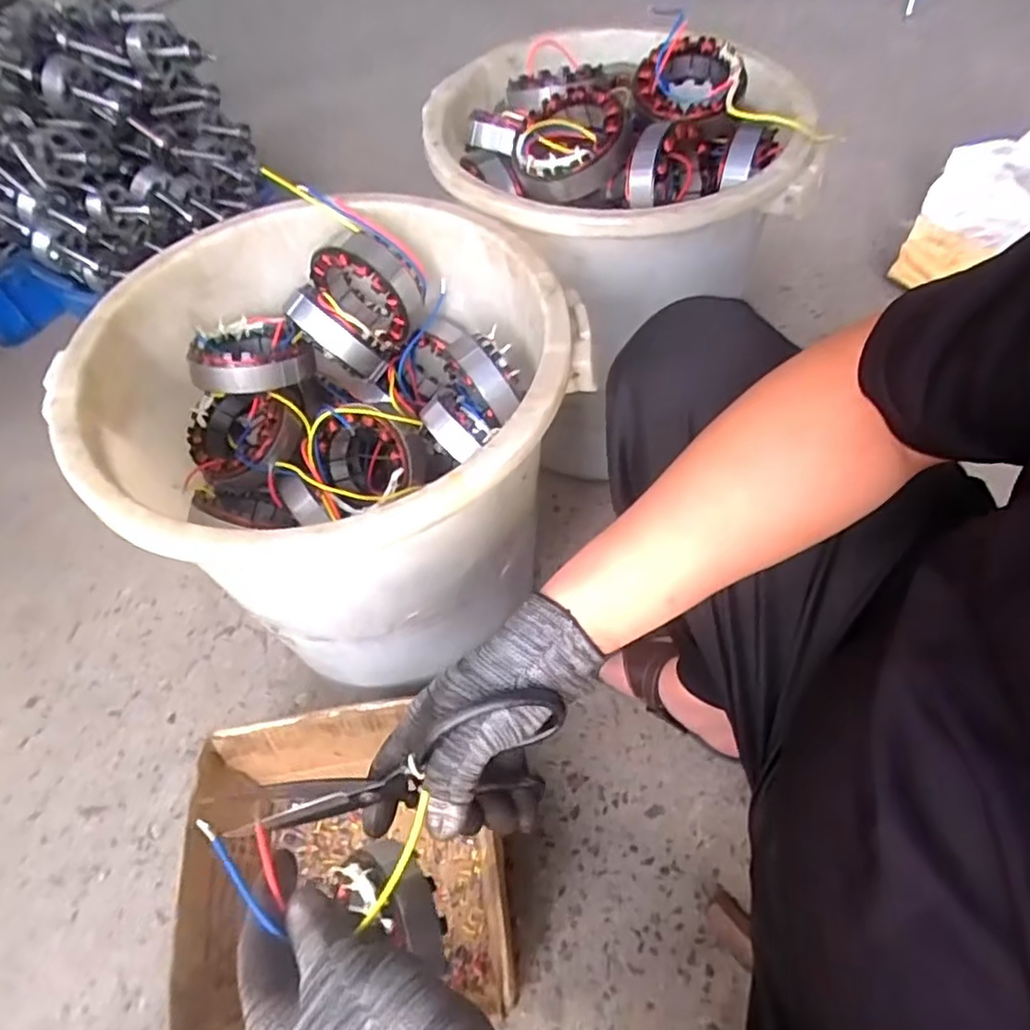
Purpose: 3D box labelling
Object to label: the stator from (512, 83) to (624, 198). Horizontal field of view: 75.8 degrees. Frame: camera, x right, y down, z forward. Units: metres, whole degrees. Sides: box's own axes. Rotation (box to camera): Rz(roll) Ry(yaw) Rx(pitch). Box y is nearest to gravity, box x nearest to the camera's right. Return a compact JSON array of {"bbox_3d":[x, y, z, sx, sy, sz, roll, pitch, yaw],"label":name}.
[{"bbox_3d":[0.057,-0.371,0.663,0.118,0.048,0.115,-12,63,10],"label":"stator"}]

